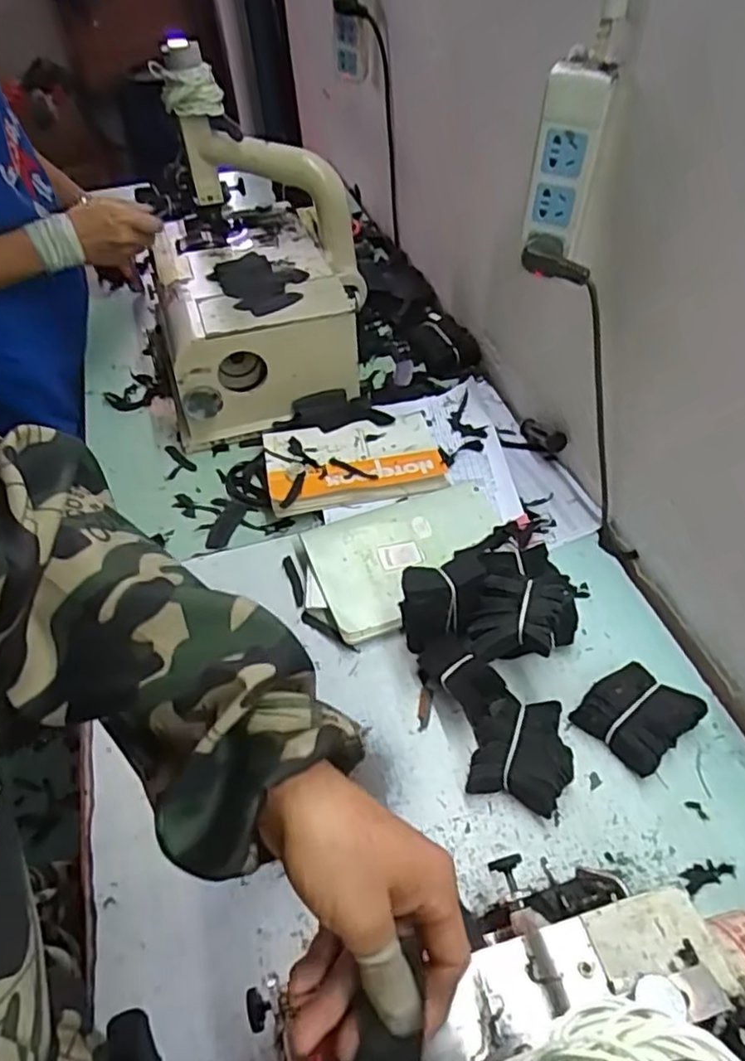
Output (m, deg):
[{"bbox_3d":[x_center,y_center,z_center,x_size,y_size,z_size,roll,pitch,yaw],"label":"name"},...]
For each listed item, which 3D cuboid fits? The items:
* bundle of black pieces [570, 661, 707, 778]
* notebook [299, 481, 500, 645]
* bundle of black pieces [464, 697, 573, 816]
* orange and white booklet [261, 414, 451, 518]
[{"bbox_3d":[0.222,0.154,0.552,0.081,0.032,0.073,-35,56,-26],"label":"bundle of black pieces"},{"bbox_3d":[0.042,0.023,0.678,0.204,0.020,0.143,-18,50,-14],"label":"notebook"},{"bbox_3d":[0.123,0.178,0.536,0.076,0.032,0.086,11,50,12],"label":"bundle of black pieces"},{"bbox_3d":[-0.022,-0.084,0.772,0.202,0.018,0.137,-9,46,-7],"label":"orange and white booklet"}]

